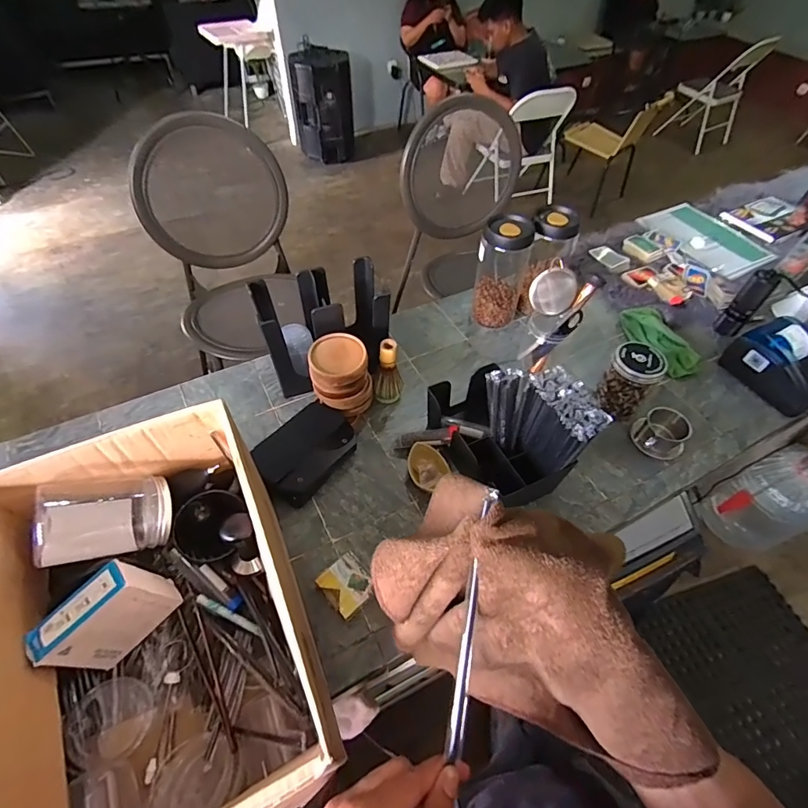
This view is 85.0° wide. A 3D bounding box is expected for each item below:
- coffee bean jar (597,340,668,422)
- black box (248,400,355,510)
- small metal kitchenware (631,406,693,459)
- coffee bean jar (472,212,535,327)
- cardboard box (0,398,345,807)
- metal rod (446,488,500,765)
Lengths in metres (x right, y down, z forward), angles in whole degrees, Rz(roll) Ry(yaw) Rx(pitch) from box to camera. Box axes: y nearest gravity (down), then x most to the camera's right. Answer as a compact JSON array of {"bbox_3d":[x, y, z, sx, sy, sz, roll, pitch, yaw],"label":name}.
[{"bbox_3d":[0.421,-0.043,0.824,0.083,0.132,0.079,1,52,-1],"label":"coffee bean jar"},{"bbox_3d":[-0.171,0.083,0.767,0.130,0.054,0.181,35,59,23],"label":"black box"},{"bbox_3d":[0.468,0.054,0.804,0.090,0.054,0.091,-37,62,-26],"label":"small metal kitchenware"},{"bbox_3d":[0.210,-0.284,0.957,0.101,0.228,0.102,18,54,12],"label":"coffee bean jar"},{"bbox_3d":[-0.272,0.254,0.498,0.296,0.238,0.403,-21,56,-17],"label":"cardboard box"},{"bbox_3d":[0.049,0.153,0.313,0.012,0.008,0.186,7,89,7],"label":"metal rod"}]

